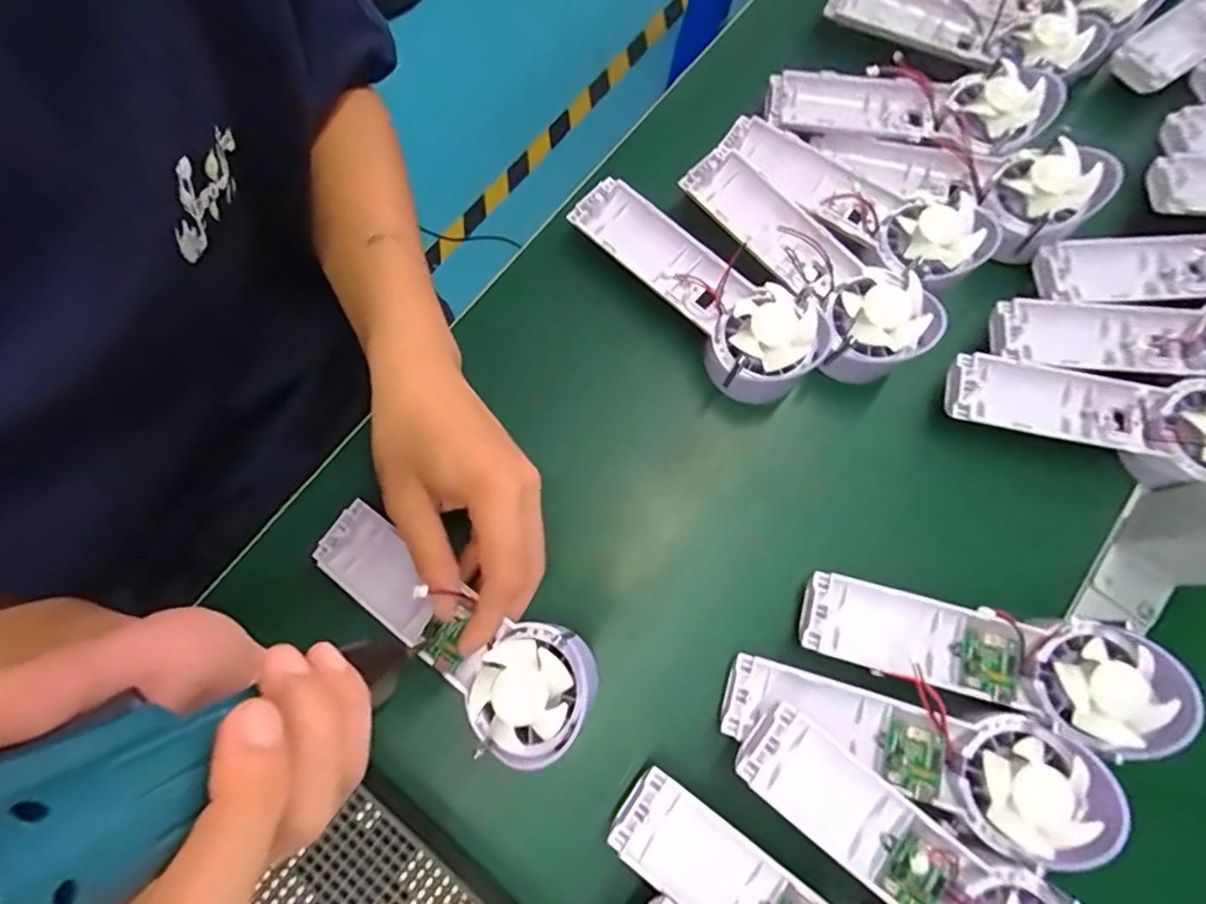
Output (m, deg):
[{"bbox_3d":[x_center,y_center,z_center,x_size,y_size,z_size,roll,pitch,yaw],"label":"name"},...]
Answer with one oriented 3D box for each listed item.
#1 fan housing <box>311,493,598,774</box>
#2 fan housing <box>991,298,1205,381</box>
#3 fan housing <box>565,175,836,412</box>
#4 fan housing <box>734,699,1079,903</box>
[{"bbox_3d":[-0.083,0.091,0.308,0.169,0.029,0.062,29,77,21],"label":"fan housing"},{"bbox_3d":[0.328,-0.070,0.341,0.173,0.033,0.055,5,76,0],"label":"fan housing"},{"bbox_3d":[0.058,-0.105,0.353,0.062,0.047,0.170,-42,80,-10],"label":"fan housing"},{"bbox_3d":[0.141,0.192,0.272,0.174,0.027,0.055,35,78,7],"label":"fan housing"}]

